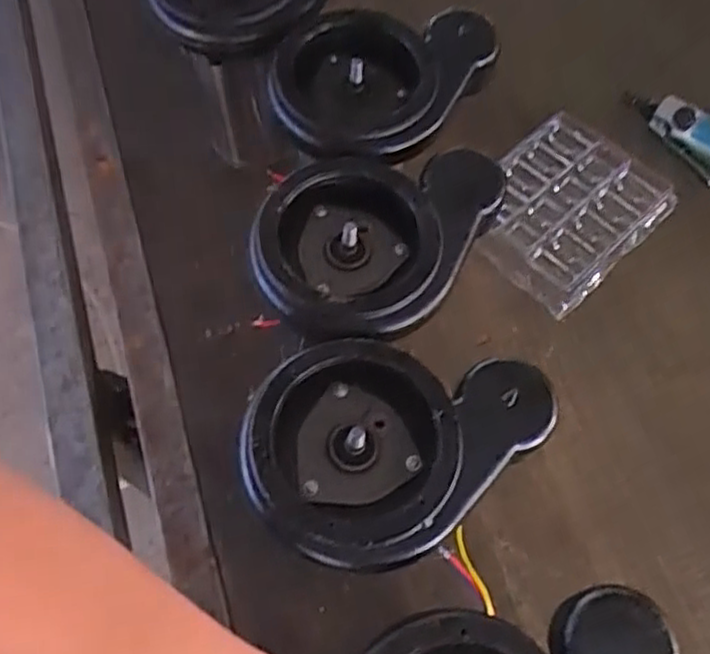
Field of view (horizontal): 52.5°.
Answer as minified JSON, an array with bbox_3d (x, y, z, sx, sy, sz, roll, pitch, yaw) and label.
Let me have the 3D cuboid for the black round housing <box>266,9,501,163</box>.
[{"bbox_3d":[0.022,-0.174,0.501,0.171,0.030,0.119,-31,69,-14],"label":"black round housing"}]

